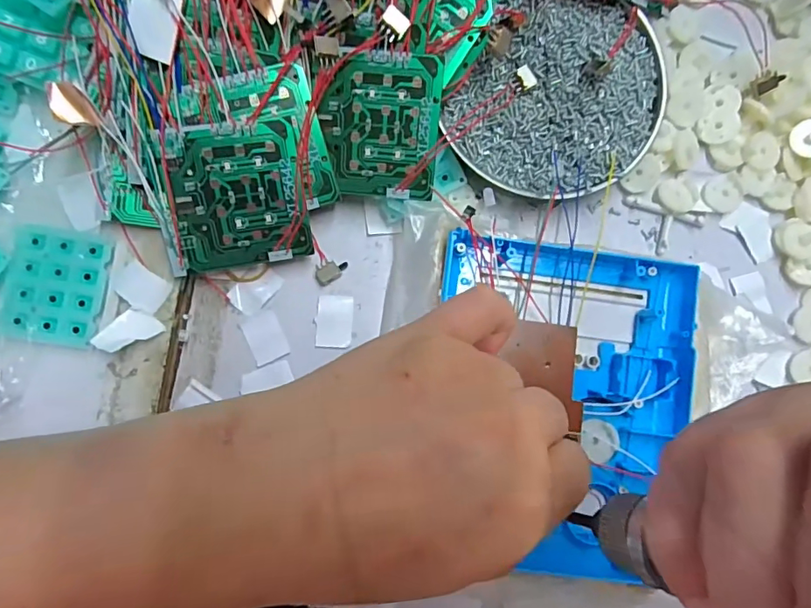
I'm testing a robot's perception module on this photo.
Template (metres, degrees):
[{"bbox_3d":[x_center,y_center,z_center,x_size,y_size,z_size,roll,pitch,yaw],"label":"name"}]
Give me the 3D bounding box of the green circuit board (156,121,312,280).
[{"bbox_3d":[-0.089,-0.054,0.254,0.069,0.004,0.070,-11,109,-12],"label":"green circuit board"}]

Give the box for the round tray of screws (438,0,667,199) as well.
[{"bbox_3d":[0.091,-0.121,0.282,0.110,0.028,0.127,26,85,-2],"label":"round tray of screws"}]

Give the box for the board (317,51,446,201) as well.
[{"bbox_3d":[-0.013,-0.093,0.258,0.060,0.004,0.070,4,106,2],"label":"board"}]

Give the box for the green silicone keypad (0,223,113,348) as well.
[{"bbox_3d":[-0.183,-0.009,0.255,0.047,0.004,0.059,7,86,-4],"label":"green silicone keypad"}]

